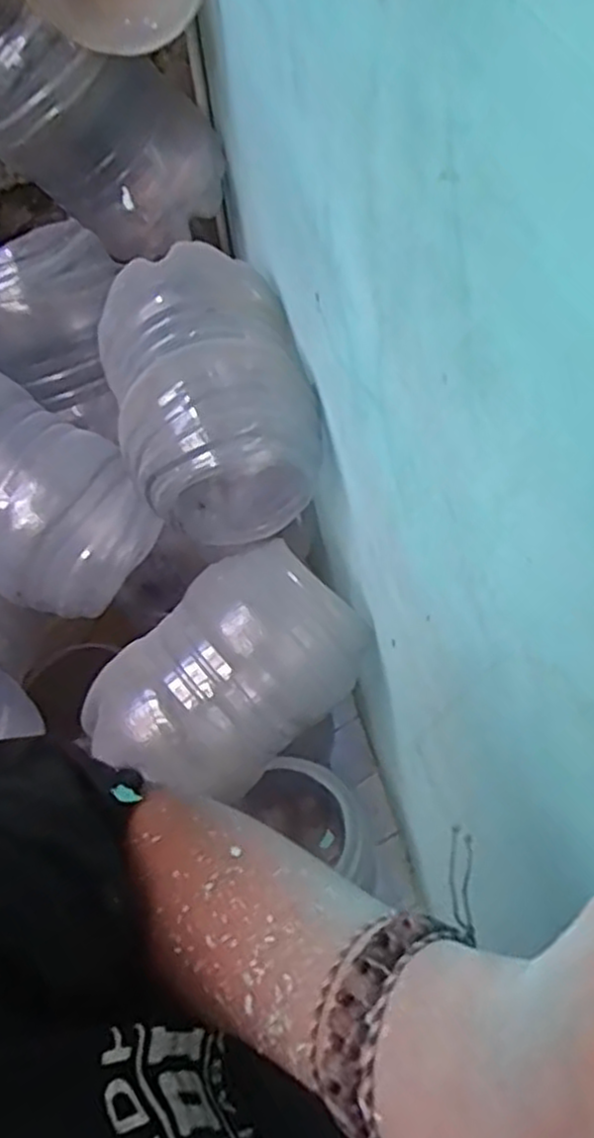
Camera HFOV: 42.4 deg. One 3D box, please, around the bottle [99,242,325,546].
[{"bbox_3d":[-0.103,-0.201,0.995,0.238,0.283,0.321,-16,58,-5],"label":"bottle"}]

